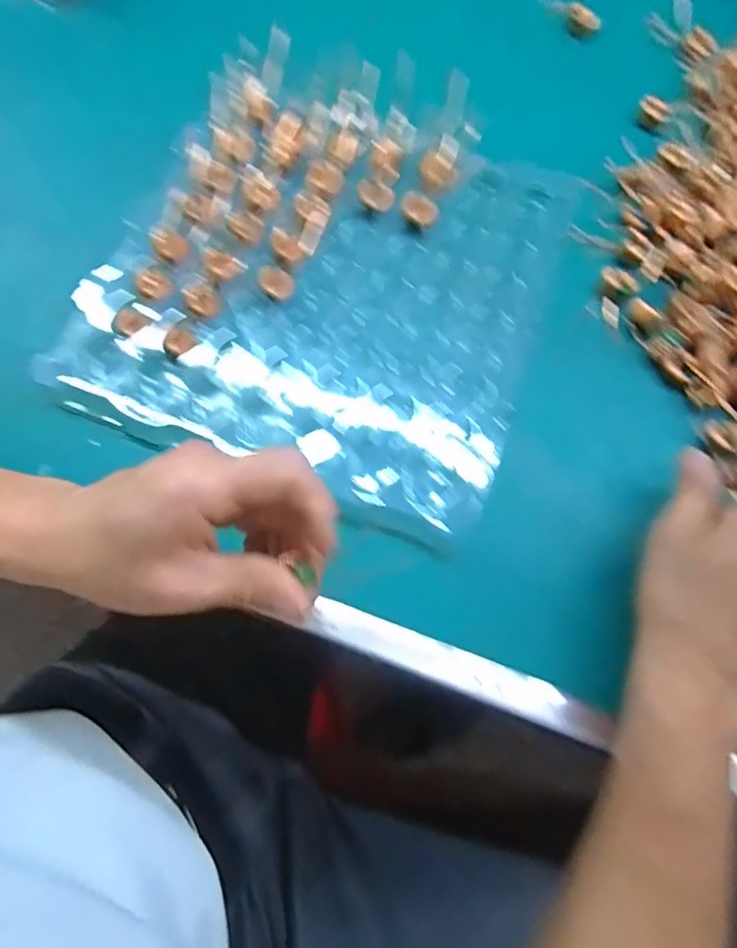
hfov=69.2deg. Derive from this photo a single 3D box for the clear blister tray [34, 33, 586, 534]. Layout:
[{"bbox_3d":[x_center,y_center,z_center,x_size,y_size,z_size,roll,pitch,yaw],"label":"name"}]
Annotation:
[{"bbox_3d":[-0.021,-0.138,0.366,0.289,0.028,0.288,21,75,4],"label":"clear blister tray"}]

